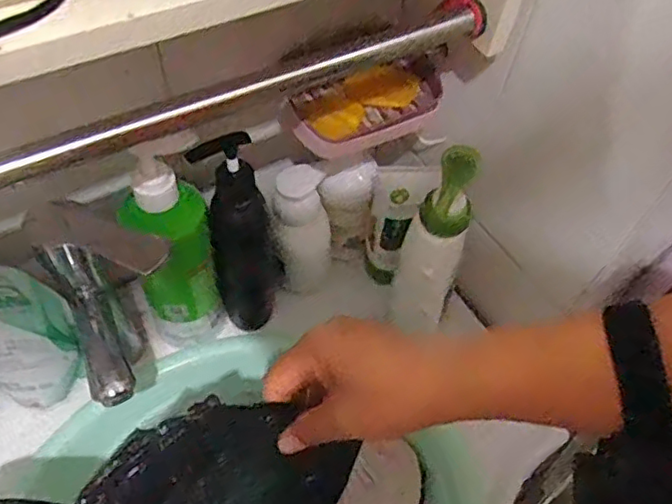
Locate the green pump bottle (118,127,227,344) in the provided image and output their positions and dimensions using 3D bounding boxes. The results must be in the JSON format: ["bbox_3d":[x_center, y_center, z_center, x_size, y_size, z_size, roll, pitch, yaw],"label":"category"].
[{"bbox_3d":[-0.127,0.002,0.485,0.063,0.211,0.048,-15,58,-14],"label":"green pump bottle"}]

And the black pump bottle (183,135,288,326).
[{"bbox_3d":[-0.075,-0.011,0.513,0.057,0.190,0.056,-19,59,-17],"label":"black pump bottle"}]

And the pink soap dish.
[{"bbox_3d":[0.021,-0.109,0.468,0.123,0.031,0.064,-18,59,-16],"label":"pink soap dish"}]

